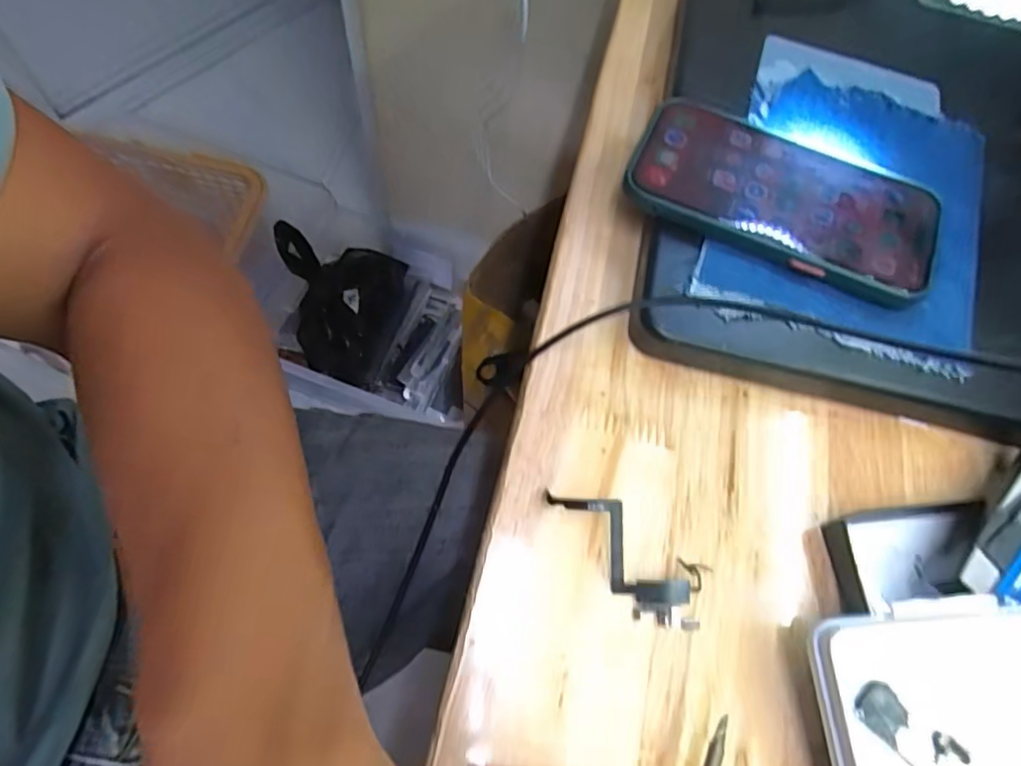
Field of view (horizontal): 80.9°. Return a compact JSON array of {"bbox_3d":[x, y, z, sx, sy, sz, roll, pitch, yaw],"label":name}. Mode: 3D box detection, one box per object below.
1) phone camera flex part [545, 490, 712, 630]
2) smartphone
[{"bbox_3d":[0.050,0.067,0.244,0.034,0.017,0.073,-39,84,-19],"label":"phone camera flex part"},{"bbox_3d":[0.133,-0.091,0.292,0.143,0.013,0.077,27,65,7],"label":"smartphone"}]

